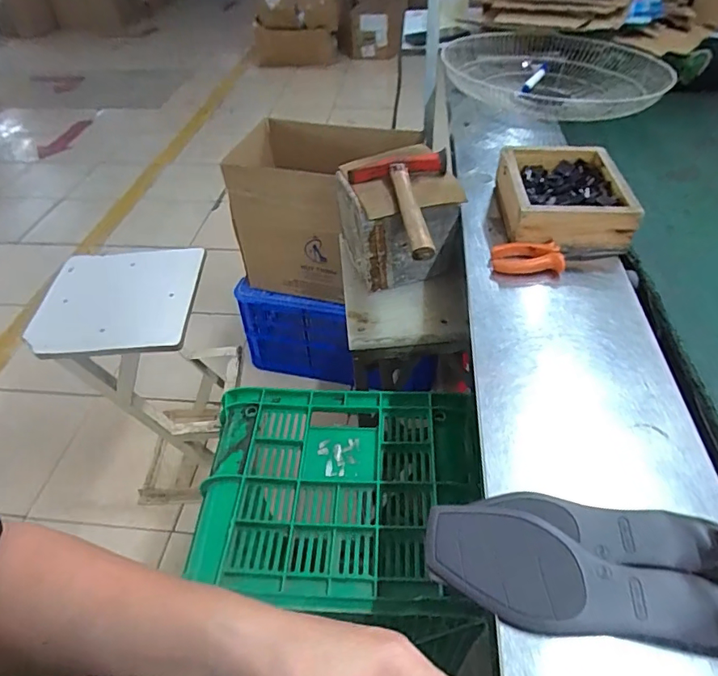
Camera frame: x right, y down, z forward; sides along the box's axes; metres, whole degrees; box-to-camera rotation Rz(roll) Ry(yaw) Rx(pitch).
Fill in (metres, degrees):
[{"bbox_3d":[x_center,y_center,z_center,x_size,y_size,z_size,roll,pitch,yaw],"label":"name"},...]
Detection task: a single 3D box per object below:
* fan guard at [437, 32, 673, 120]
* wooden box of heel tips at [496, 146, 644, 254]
[{"bbox_3d":[0.388,-0.528,1.008,0.434,0.078,0.369,6,45,9],"label":"fan guard"},{"bbox_3d":[0.278,-0.202,0.684,0.162,0.054,0.190,3,45,6],"label":"wooden box of heel tips"}]

